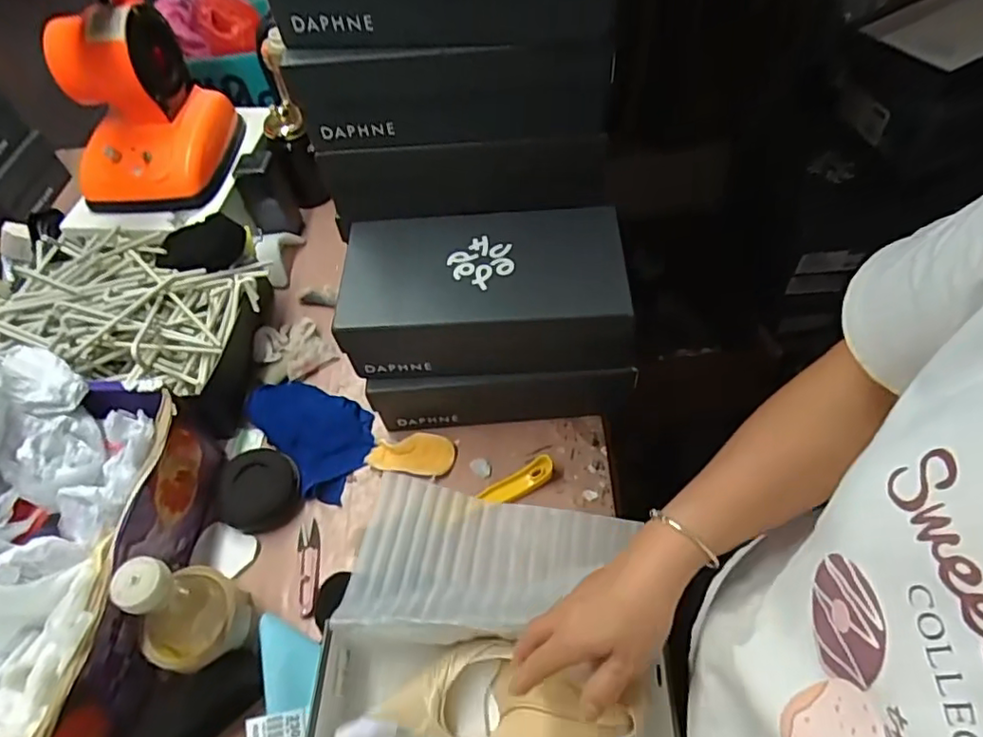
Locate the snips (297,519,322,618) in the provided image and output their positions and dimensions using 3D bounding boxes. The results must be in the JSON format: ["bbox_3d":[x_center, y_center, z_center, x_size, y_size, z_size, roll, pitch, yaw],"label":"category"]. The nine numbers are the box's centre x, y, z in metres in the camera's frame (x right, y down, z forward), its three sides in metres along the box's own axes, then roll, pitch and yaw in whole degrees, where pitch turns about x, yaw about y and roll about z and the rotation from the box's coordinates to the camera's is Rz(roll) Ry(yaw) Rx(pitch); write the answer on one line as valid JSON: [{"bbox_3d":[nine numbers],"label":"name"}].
[{"bbox_3d":[-0.196,0.213,0.649,0.023,0.011,0.101,-10,55,-2],"label":"snips"}]

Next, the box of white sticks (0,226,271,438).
[{"bbox_3d":[-0.461,-0.061,0.779,0.332,0.115,0.231,13,57,14],"label":"box of white sticks"}]

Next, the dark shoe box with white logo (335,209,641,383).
[{"bbox_3d":[-0.006,-0.079,0.663,0.298,0.101,0.176,0,55,5],"label":"dark shoe box with white logo"}]

